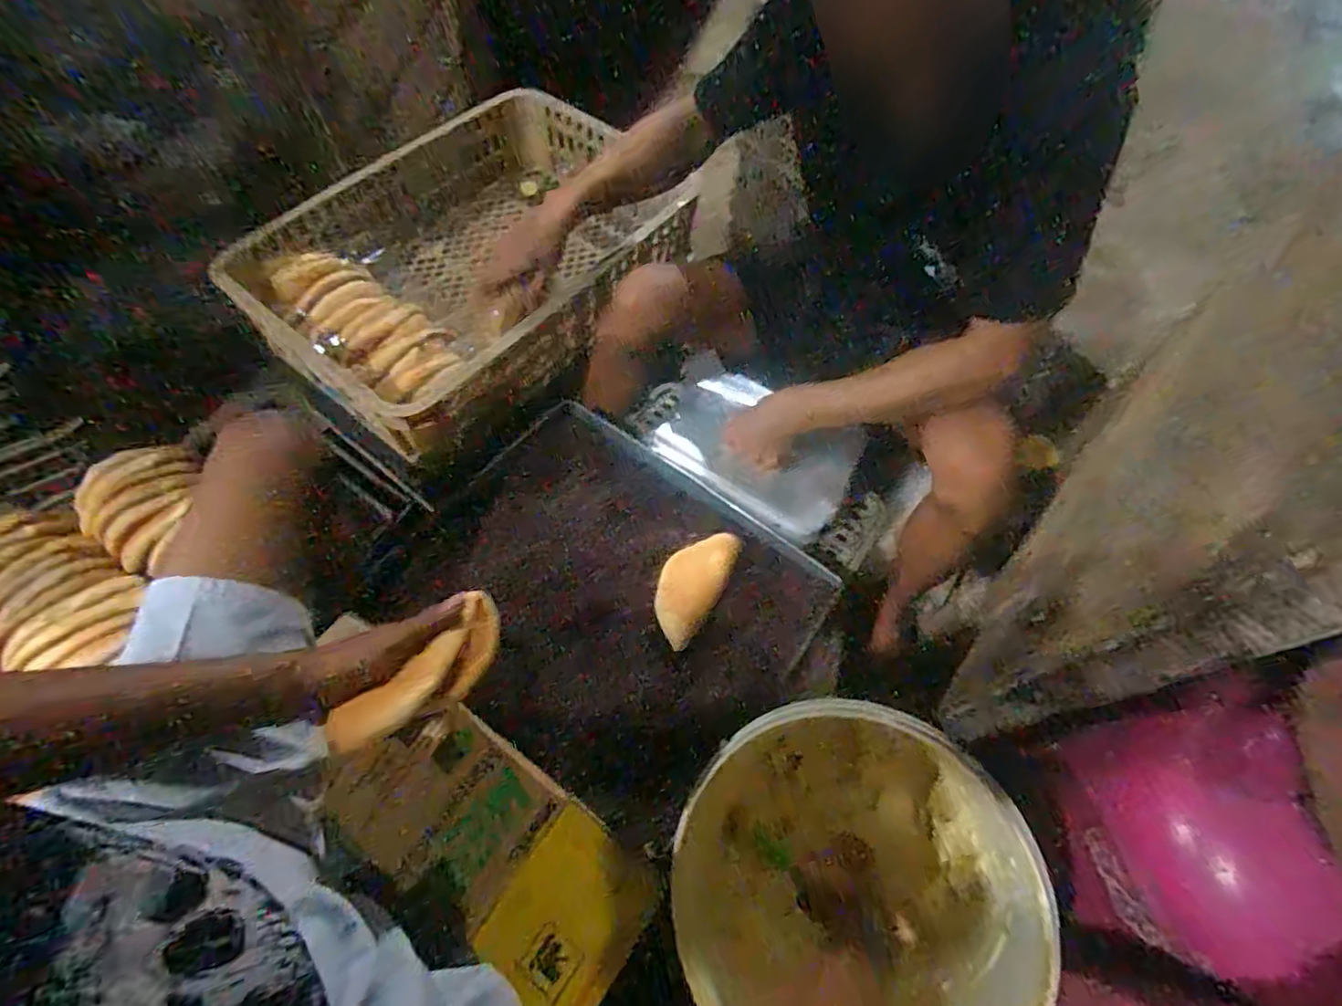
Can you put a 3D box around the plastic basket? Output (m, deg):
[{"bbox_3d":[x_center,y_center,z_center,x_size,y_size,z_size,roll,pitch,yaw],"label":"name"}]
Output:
[{"bbox_3d":[-0.283,-0.396,0.940,0.381,0.212,0.635,31,64,16],"label":"plastic basket"}]

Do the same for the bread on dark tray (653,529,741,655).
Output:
[{"bbox_3d":[0.026,0.097,0.745,0.072,0.038,0.141,33,65,17],"label":"bread on dark tray"}]

